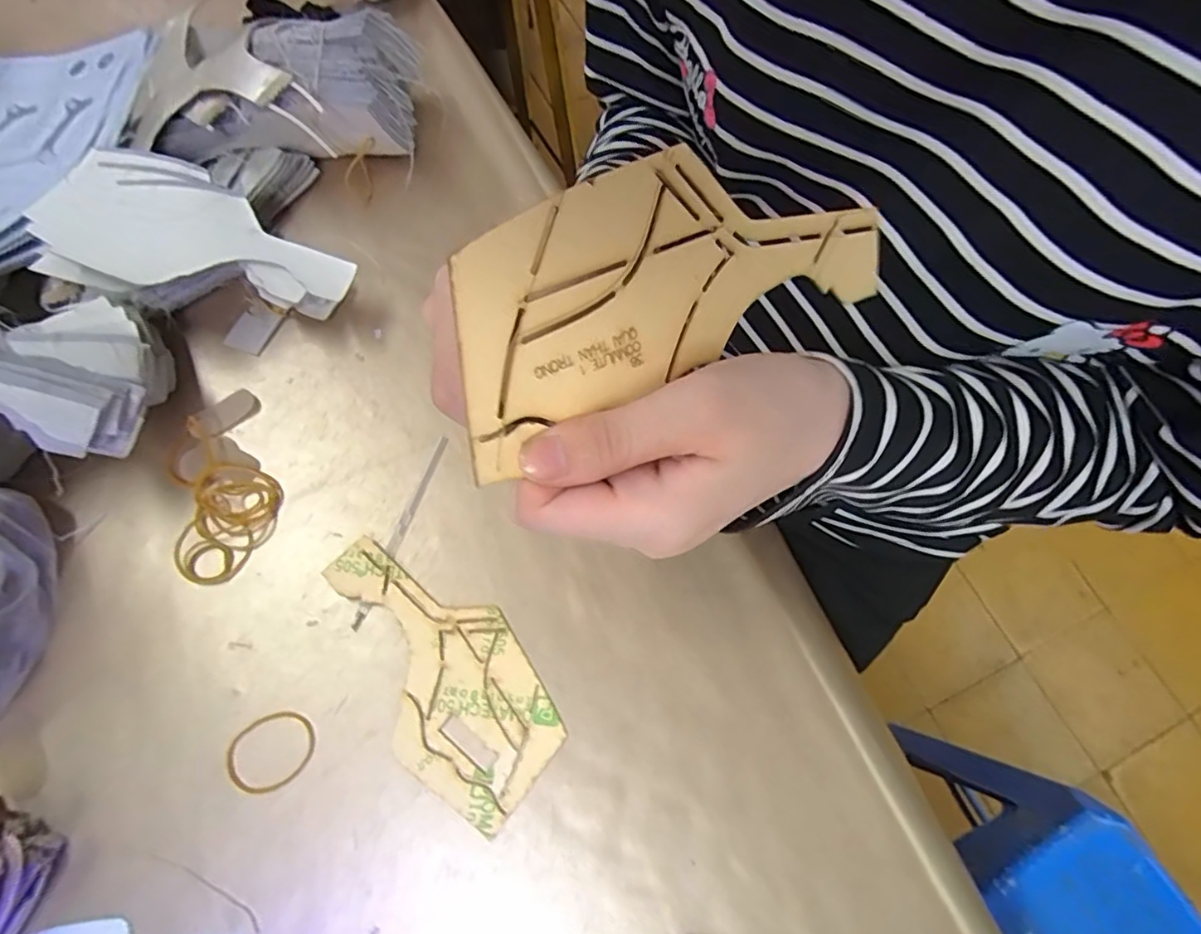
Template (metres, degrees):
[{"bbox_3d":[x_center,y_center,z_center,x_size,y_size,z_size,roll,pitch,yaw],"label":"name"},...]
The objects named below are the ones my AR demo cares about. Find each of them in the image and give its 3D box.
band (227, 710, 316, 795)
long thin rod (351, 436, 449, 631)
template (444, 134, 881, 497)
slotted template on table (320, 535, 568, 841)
[{"bbox_3d":[-0.177,0.153,0.315,0.046,0.004,0.038,-21,70,-9],"label":"band"},{"bbox_3d":[-0.122,0.037,0.360,0.008,0.004,0.126,17,69,6],"label":"long thin rod"},{"bbox_3d":[0.027,-0.063,0.187,0.166,0.065,0.004,-28,27,-19],"label":"template"},{"bbox_3d":[-0.088,0.110,0.330,0.078,0.008,0.168,-30,72,-12],"label":"slotted template on table"}]

